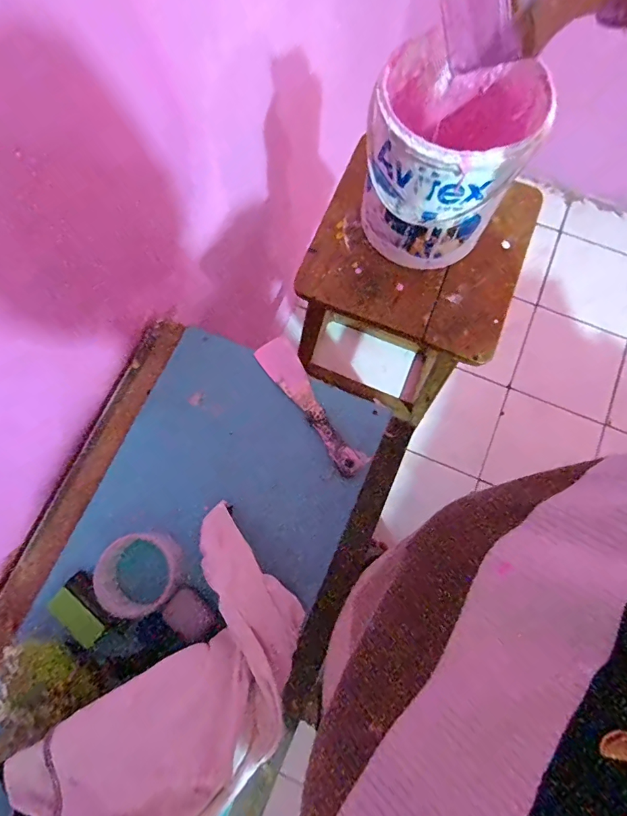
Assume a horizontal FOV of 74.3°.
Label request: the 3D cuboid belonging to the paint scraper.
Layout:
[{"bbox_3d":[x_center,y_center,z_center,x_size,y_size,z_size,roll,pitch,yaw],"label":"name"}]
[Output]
[{"bbox_3d":[-0.002,-0.005,0.536,0.045,0.019,0.204,-35,80,-8],"label":"paint scraper"}]

